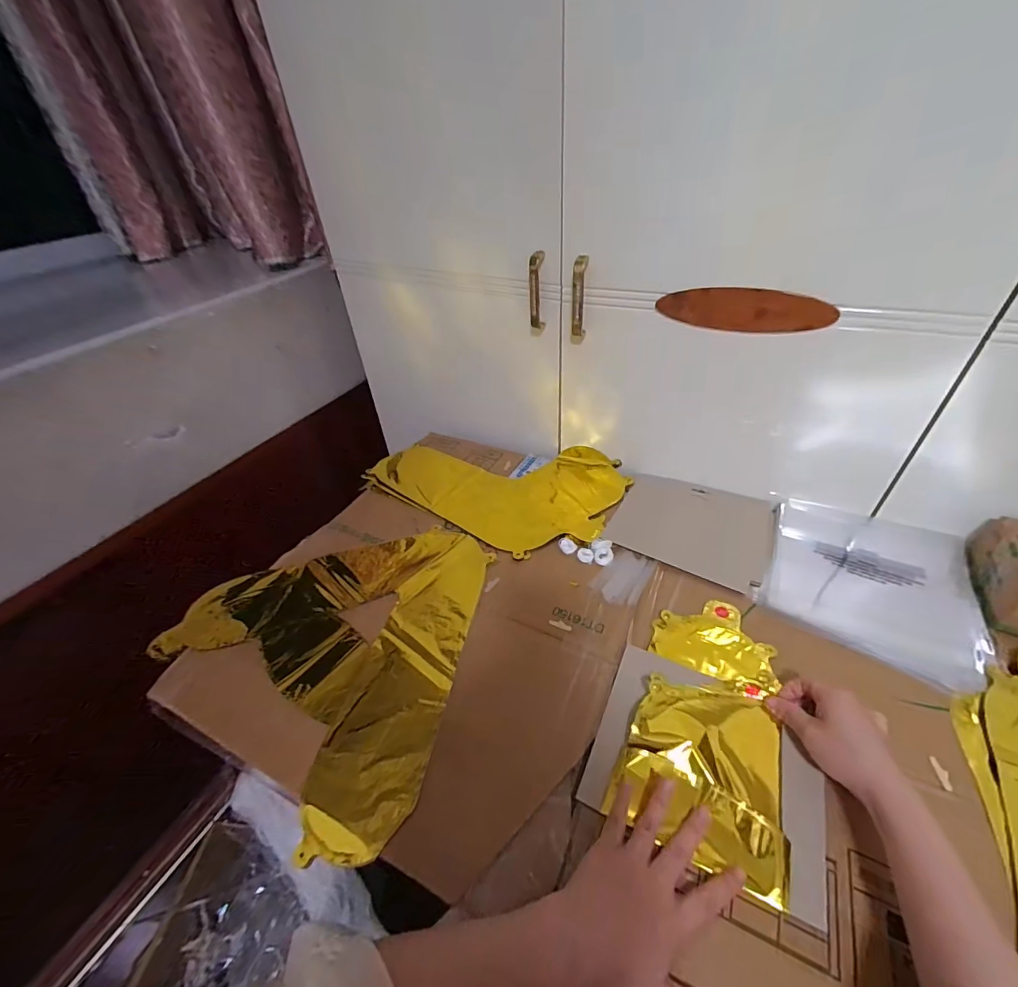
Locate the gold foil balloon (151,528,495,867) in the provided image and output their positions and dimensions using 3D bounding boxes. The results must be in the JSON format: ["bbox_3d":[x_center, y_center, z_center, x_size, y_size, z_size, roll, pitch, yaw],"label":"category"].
[{"bbox_3d":[-0.225,0.165,0.530,0.353,0.006,0.356,7,41,13],"label":"gold foil balloon"}]

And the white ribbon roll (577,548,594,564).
[{"bbox_3d":[0.102,0.083,0.596,0.022,0.006,0.019,8,42,14],"label":"white ribbon roll"}]

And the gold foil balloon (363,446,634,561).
[{"bbox_3d":[-0.021,-0.028,0.742,0.393,0.014,0.262,20,46,26],"label":"gold foil balloon"}]

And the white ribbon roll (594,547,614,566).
[{"bbox_3d":[0.126,0.083,0.595,0.024,0.005,0.028,7,41,13],"label":"white ribbon roll"}]

